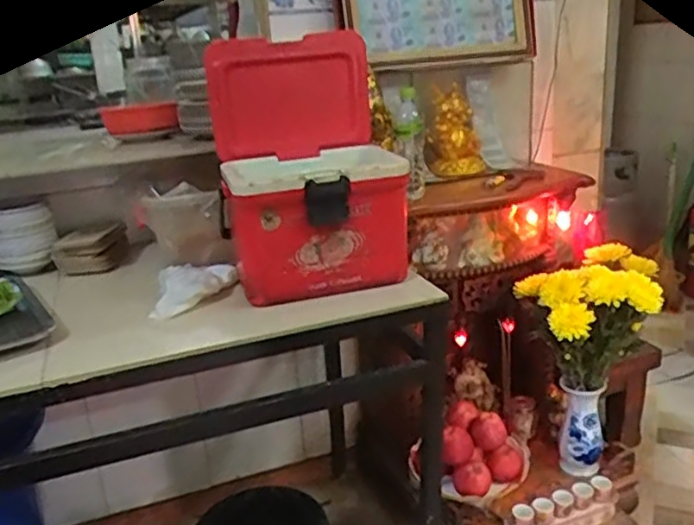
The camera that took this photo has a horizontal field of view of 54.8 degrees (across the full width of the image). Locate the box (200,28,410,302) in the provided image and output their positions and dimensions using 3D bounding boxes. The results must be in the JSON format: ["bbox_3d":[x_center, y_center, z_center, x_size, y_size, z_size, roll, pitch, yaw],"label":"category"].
[{"bbox_3d":[-0.069,-0.160,1.093,0.273,0.379,0.246,-8,19,-14],"label":"box"}]

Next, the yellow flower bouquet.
[{"bbox_3d":[0.478,0.122,1.345,0.265,0.235,0.260,4,20,20],"label":"yellow flower bouquet"}]

